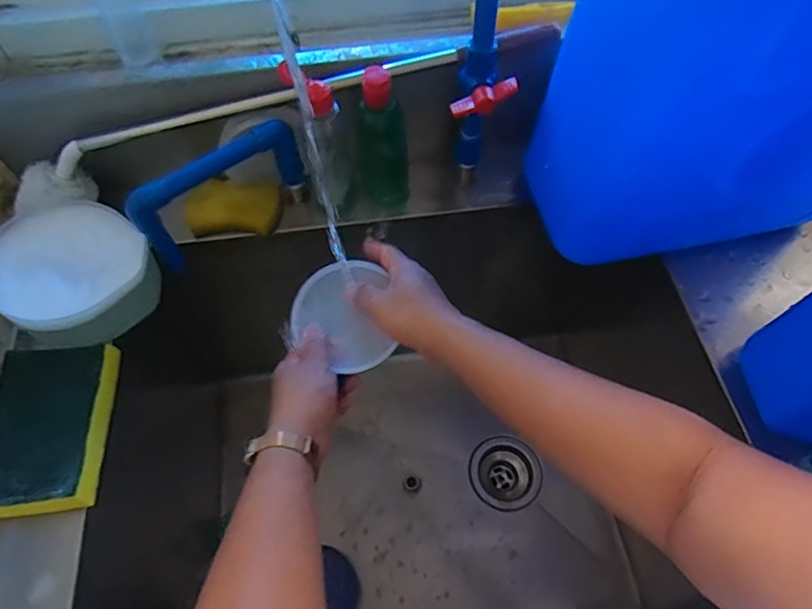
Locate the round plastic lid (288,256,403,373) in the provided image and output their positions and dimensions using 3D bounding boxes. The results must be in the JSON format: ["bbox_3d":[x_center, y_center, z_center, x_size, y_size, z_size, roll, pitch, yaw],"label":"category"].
[{"bbox_3d":[-0.052,0.008,0.515,0.103,0.012,0.103,39,86,8],"label":"round plastic lid"}]

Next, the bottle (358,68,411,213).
[{"bbox_3d":[-0.025,-0.173,0.580,0.048,0.156,0.041,-14,61,-8],"label":"bottle"}]

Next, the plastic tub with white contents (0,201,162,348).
[{"bbox_3d":[-0.342,-0.031,0.553,0.131,0.080,0.141,34,66,18],"label":"plastic tub with white contents"}]

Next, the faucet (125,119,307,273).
[{"bbox_3d":[-0.187,-0.119,0.563,0.027,0.113,0.184,40,68,20],"label":"faucet"}]

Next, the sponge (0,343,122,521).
[{"bbox_3d":[-0.322,0.108,0.479,0.094,0.033,0.148,-6,61,-3],"label":"sponge"}]

